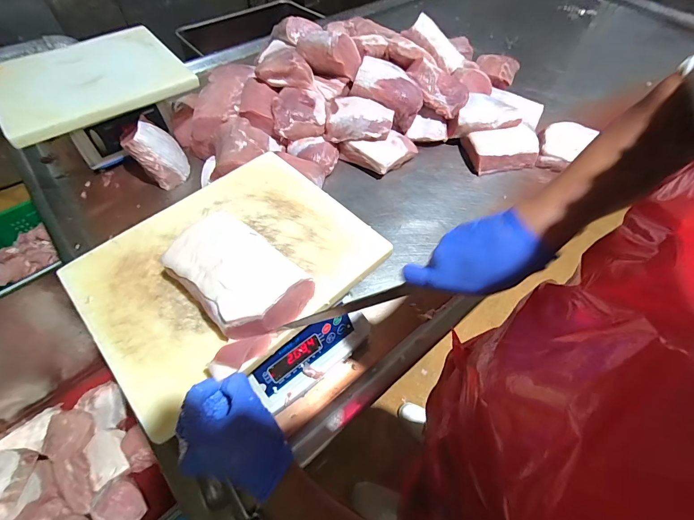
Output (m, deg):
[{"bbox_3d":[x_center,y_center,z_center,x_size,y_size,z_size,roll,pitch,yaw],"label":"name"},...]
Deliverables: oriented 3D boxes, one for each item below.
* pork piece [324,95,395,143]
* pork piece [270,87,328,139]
[{"bbox_3d":[0.032,-0.342,0.846,0.156,0.053,0.111,6,54,3],"label":"pork piece"},{"bbox_3d":[-0.113,-0.359,0.843,0.120,0.067,0.127,-2,54,-3],"label":"pork piece"}]

